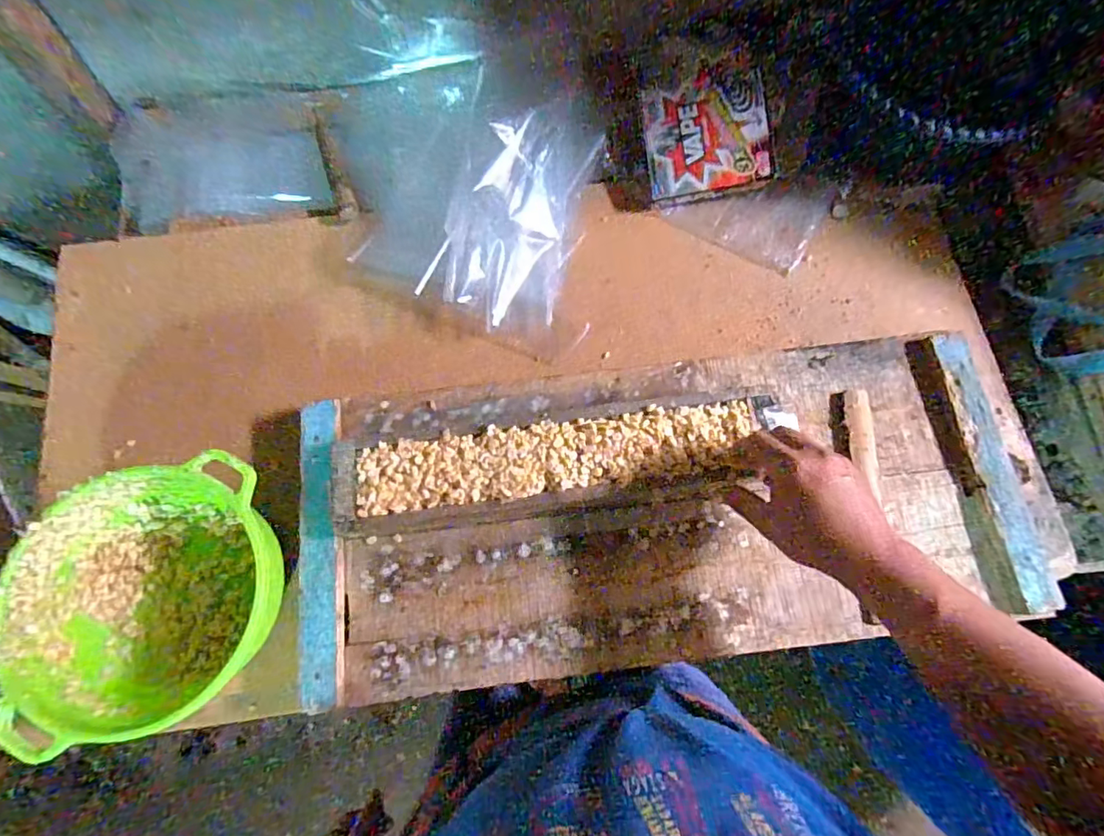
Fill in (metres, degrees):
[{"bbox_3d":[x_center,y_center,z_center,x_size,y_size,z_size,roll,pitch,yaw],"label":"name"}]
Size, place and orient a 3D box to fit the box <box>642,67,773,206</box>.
[{"bbox_3d":[0.178,-0.322,0.605,0.136,0.019,0.132,-6,88,8],"label":"box"}]

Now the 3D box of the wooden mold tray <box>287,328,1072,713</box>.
[{"bbox_3d":[0.105,0.078,0.499,0.671,0.047,0.281,-8,72,-3],"label":"wooden mold tray"}]

